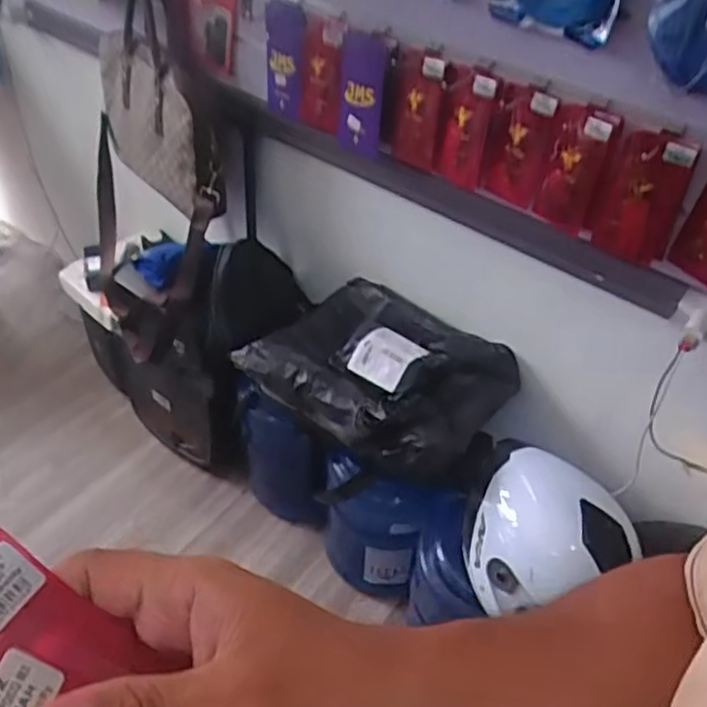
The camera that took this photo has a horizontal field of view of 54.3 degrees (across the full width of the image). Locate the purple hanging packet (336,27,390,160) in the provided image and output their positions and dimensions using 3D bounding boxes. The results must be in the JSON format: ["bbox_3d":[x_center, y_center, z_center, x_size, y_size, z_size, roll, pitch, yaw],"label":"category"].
[{"bbox_3d":[0.012,-0.369,1.005,0.074,0.242,0.011,31,71,8],"label":"purple hanging packet"}]

